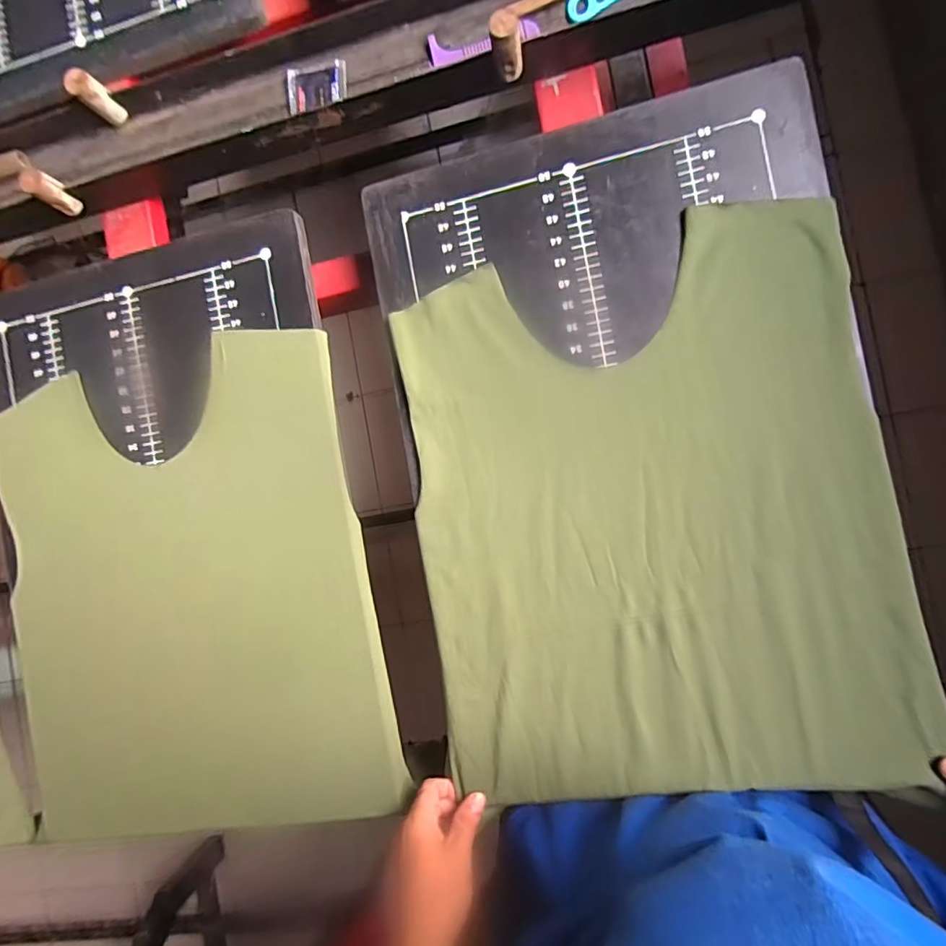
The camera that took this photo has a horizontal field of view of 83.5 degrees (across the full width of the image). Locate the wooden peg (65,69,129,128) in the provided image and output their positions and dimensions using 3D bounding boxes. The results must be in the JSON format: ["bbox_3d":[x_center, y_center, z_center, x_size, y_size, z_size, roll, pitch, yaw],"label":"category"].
[{"bbox_3d":[-0.365,-0.366,0.521,0.019,0.063,0.024,42,96,6],"label":"wooden peg"}]

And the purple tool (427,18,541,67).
[{"bbox_3d":[0.009,-0.400,0.488,0.101,0.014,0.030,-8,89,9],"label":"purple tool"}]

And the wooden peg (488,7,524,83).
[{"bbox_3d":[0.030,-0.362,0.455,0.025,0.059,0.025,-9,89,9],"label":"wooden peg"}]

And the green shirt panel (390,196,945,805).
[{"bbox_3d":[0.146,0.039,0.464,0.389,0.008,0.470,-9,89,12],"label":"green shirt panel"}]

